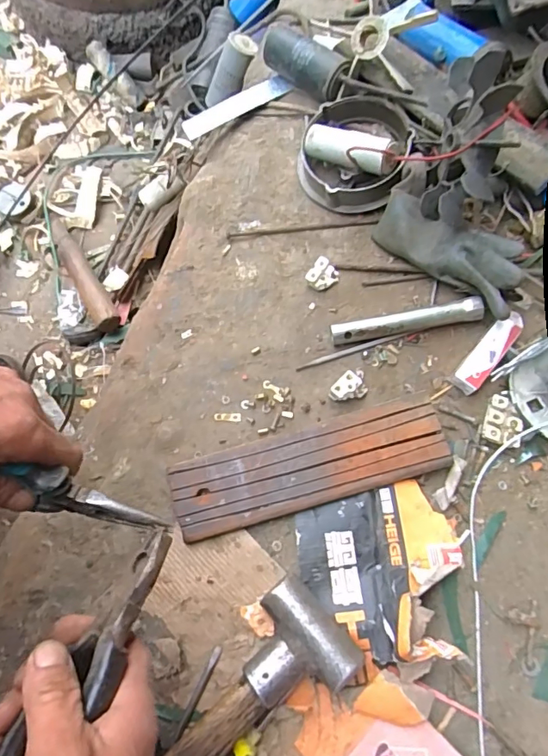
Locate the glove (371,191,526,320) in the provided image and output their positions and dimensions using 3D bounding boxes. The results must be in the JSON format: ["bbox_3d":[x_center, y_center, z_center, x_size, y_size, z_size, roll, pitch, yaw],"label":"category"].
[{"bbox_3d":[0.182,-0.132,0.512,0.064,0.069,0.162,-43,76,-12],"label":"glove"}]

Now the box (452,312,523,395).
[{"bbox_3d":[0.213,-0.025,0.494,0.026,0.023,0.093,39,77,13],"label":"box"}]

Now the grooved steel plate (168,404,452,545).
[{"bbox_3d":[0.032,0.085,0.467,0.254,0.022,0.071,-14,72,-3],"label":"grooved steel plate"}]

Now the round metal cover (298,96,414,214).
[{"bbox_3d":[0.088,-0.250,0.552,0.111,0.046,0.120,0,72,1],"label":"round metal cover"}]

